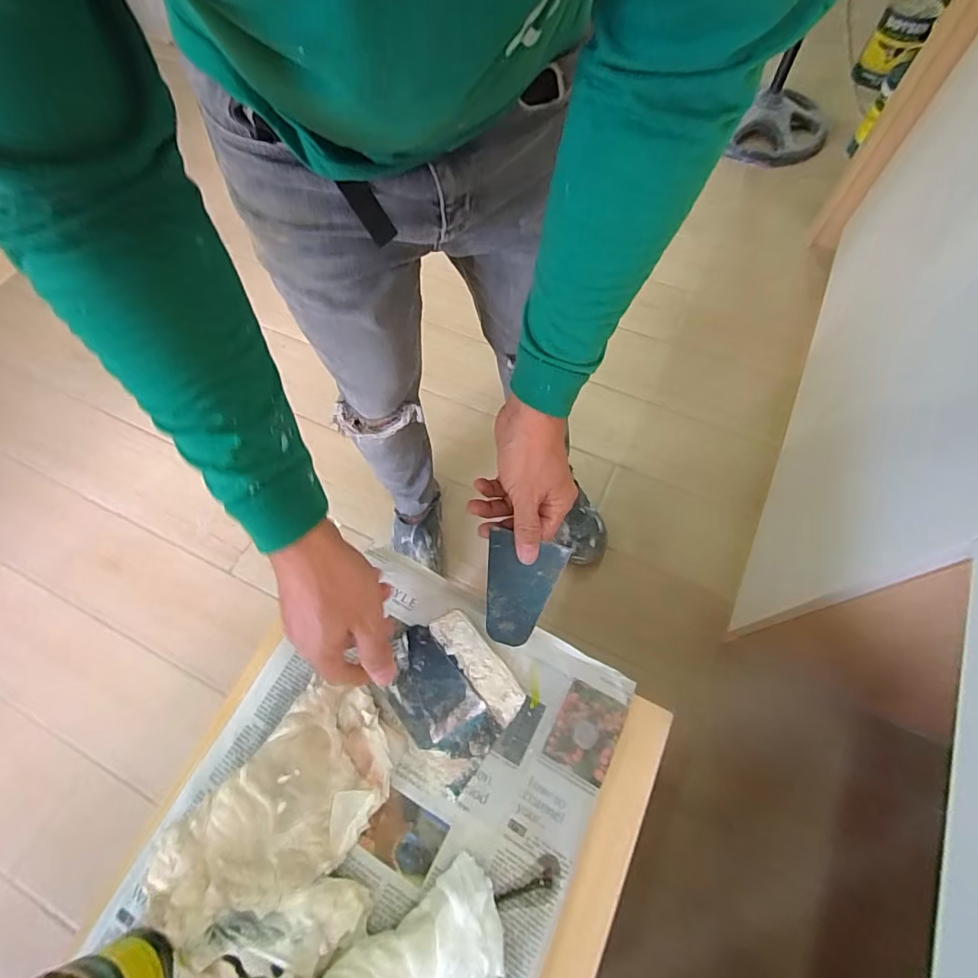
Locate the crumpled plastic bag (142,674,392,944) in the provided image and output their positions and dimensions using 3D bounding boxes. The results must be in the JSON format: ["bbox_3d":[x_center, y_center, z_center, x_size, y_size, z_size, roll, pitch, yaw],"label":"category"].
[{"bbox_3d":[-0.171,0.263,0.395,0.115,0.035,0.218,37,72,17],"label":"crumpled plastic bag"}]

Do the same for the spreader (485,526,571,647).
[{"bbox_3d":[0.028,0.093,0.448,0.068,0.005,0.094,13,84,-2],"label":"spreader"}]

